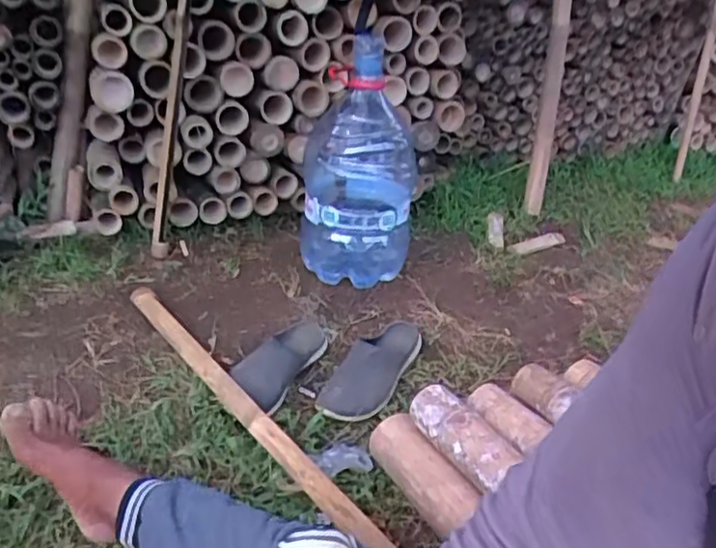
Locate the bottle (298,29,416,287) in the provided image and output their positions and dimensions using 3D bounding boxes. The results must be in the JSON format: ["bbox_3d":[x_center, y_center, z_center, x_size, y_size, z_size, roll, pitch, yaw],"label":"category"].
[{"bbox_3d":[0.006,-0.237,1.414,0.238,0.476,0.249,0,27,-8],"label":"bottle"}]

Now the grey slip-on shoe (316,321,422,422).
[{"bbox_3d":[0.040,0.165,1.205,0.102,0.070,0.307,20,27,28],"label":"grey slip-on shoe"}]

